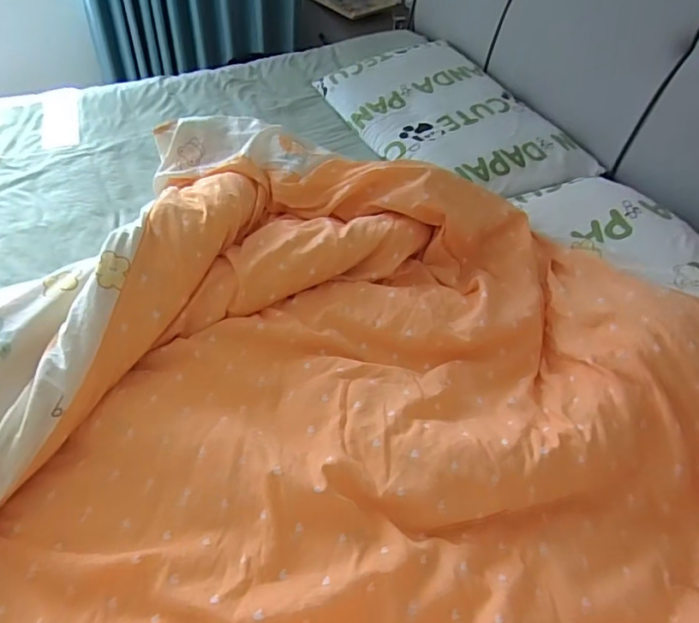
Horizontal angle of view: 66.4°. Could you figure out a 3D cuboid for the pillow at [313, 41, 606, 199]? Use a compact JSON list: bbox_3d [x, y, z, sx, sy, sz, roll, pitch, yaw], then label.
[{"bbox_3d":[0.240,-0.476,1.287,0.397,0.080,0.659,-21,55,-23],"label":"pillow"}]

